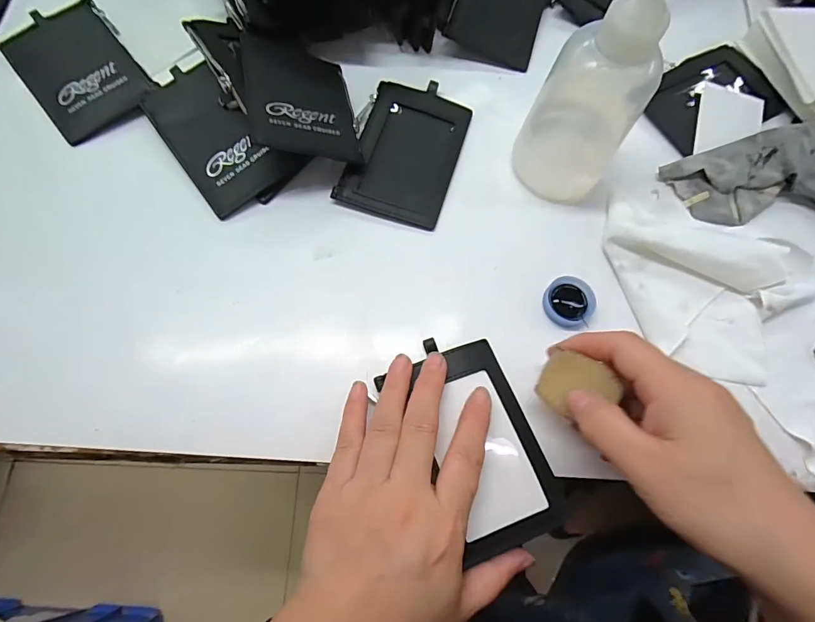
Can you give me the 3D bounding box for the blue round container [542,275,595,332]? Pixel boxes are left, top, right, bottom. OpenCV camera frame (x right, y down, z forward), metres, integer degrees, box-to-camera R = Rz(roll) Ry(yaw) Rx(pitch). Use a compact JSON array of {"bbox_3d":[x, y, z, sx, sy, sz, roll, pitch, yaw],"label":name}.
[{"bbox_3d":[0.103,-0.004,0.275,0.030,0.011,0.033,1,70,-2],"label":"blue round container"}]

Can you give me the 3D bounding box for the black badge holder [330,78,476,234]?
[{"bbox_3d":[0.000,-0.116,0.313,0.071,0.008,0.114,18,71,4],"label":"black badge holder"}]

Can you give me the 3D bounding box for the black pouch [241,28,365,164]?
[{"bbox_3d":[-0.074,-0.151,0.301,0.073,0.006,0.122,-1,59,-28],"label":"black pouch"}]

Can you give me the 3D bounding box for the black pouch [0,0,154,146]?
[{"bbox_3d":[-0.243,-0.182,0.320,0.074,0.015,0.118,-36,76,-14],"label":"black pouch"}]

